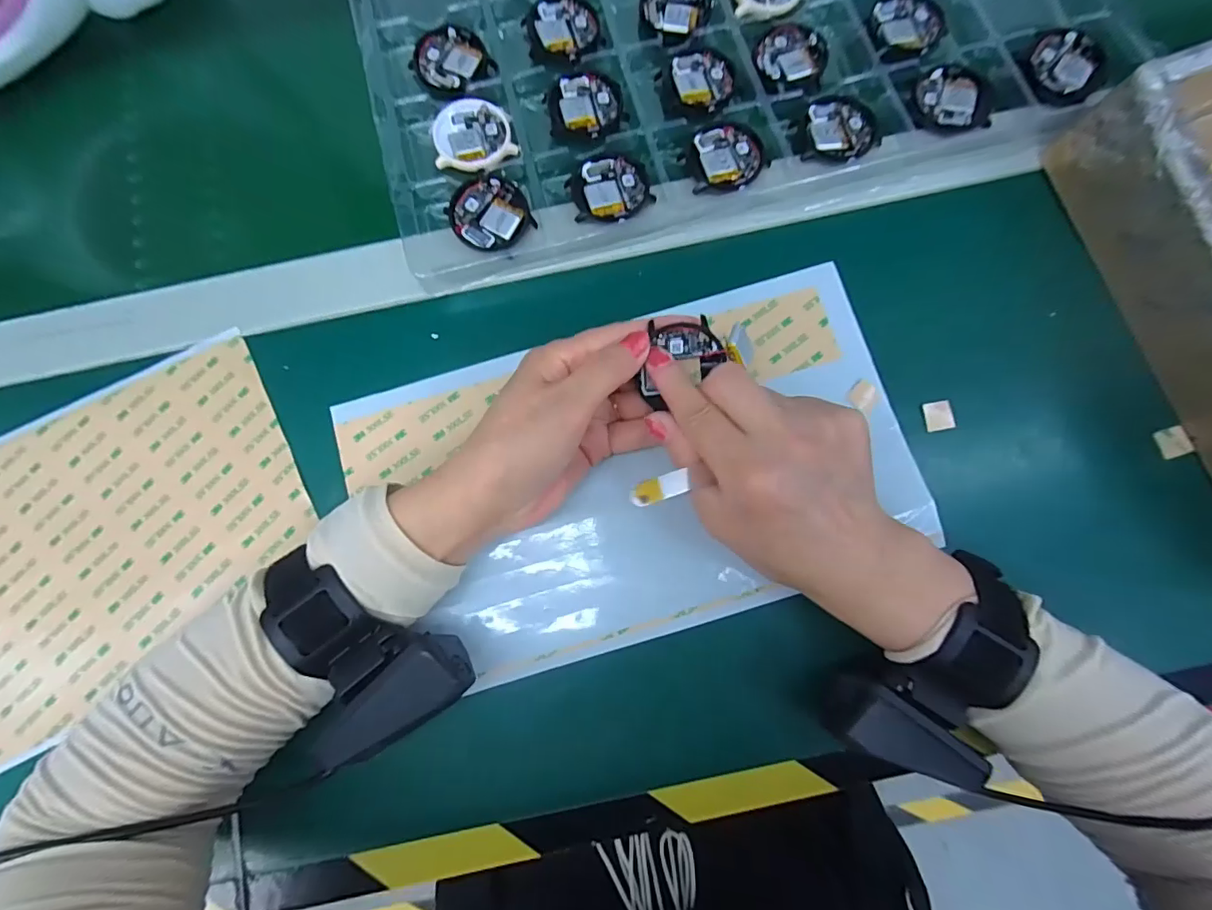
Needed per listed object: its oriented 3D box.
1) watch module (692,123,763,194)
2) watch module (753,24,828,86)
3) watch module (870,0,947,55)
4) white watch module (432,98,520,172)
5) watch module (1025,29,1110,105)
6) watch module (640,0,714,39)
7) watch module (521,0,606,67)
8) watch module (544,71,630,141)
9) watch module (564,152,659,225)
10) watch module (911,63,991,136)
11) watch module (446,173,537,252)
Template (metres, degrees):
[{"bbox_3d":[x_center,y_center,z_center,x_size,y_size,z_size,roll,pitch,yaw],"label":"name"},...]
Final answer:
[{"bbox_3d":[0.070,-0.173,0.296,0.039,0.004,0.043,-3,81,1],"label":"watch module"},{"bbox_3d":[0.113,-0.243,0.309,0.044,0.004,0.044,-5,81,1],"label":"watch module"},{"bbox_3d":[0.185,-0.264,0.312,0.040,0.007,0.049,-13,81,-1],"label":"watch module"},{"bbox_3d":[-0.080,-0.193,0.307,0.047,0.004,0.049,-8,81,0],"label":"white watch module"},{"bbox_3d":[0.269,-0.228,0.299,0.045,0.006,0.042,40,84,7],"label":"watch module"},{"bbox_3d":[0.044,-0.284,0.322,0.043,0.004,0.043,36,84,6],"label":"watch module"},{"bbox_3d":[-0.027,-0.266,0.319,0.045,0.004,0.051,-14,81,-1],"label":"watch module"},{"bbox_3d":[-0.012,-0.211,0.309,0.046,0.005,0.047,-14,81,-1],"label":"watch module"},{"bbox_3d":[0.001,-0.156,0.297,0.044,0.004,0.045,-20,81,-2],"label":"watch module"},{"bbox_3d":[0.202,-0.210,0.300,0.041,0.005,0.042,0,81,1],"label":"watch module"},{"bbox_3d":[-0.067,-0.139,0.295,0.044,0.009,0.042,-42,83,-5],"label":"watch module"}]

